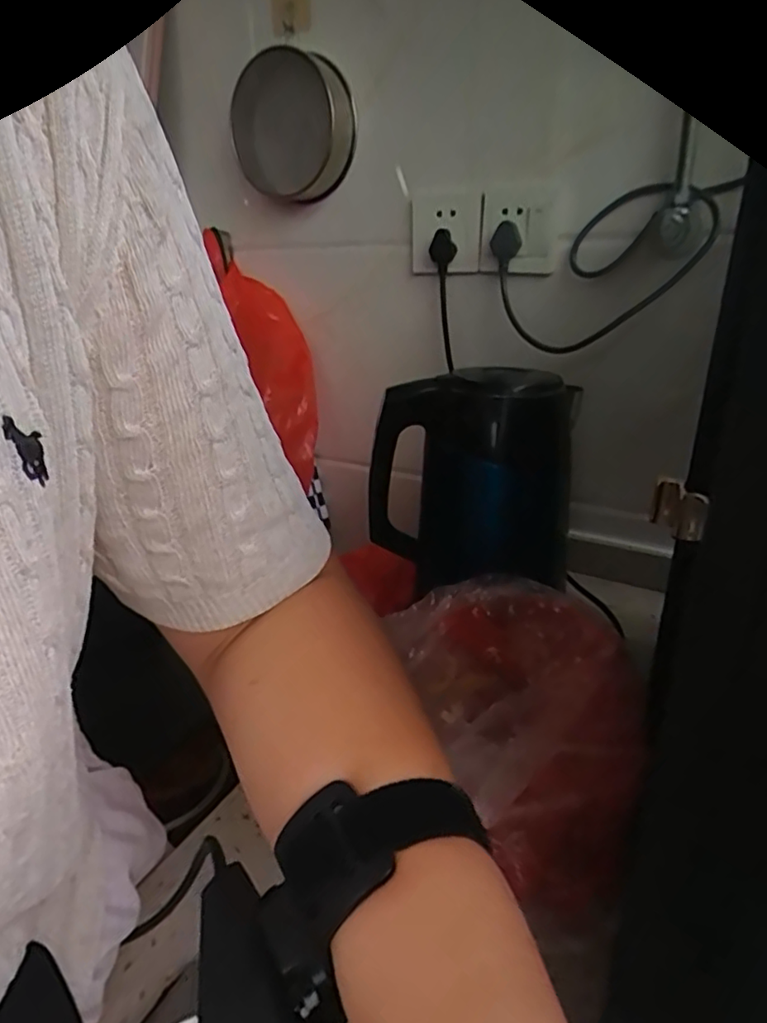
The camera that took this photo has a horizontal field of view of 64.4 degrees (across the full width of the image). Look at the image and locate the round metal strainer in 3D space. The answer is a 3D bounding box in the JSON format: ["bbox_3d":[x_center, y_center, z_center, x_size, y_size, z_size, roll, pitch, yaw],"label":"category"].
[{"bbox_3d":[-0.117,-0.472,0.751,0.189,0.153,0.042,18,29,38],"label":"round metal strainer"}]

